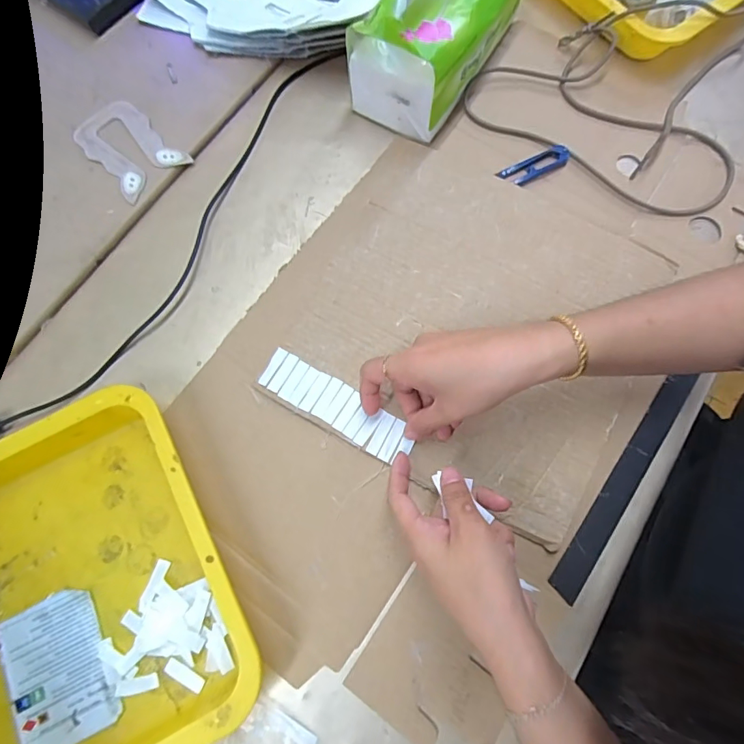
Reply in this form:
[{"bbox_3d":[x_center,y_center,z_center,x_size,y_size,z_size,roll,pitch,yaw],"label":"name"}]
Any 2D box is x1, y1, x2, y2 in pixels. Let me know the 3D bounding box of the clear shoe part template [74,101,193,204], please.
[{"bbox_3d":[-0.245,-0.227,0.465,0.071,0.004,0.112,-42,78,-10],"label":"clear shoe part template"}]

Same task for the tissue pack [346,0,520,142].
[{"bbox_3d":[0.069,-0.343,0.416,0.093,0.151,0.188,32,77,9],"label":"tissue pack"}]

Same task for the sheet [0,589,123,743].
[{"bbox_3d":[-0.232,0.220,0.340,0.072,0.005,0.101,-31,77,-7],"label":"sheet"}]

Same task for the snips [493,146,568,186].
[{"bbox_3d":[0.158,-0.200,0.448,0.072,0.007,0.024,-25,76,-6],"label":"snips"}]

